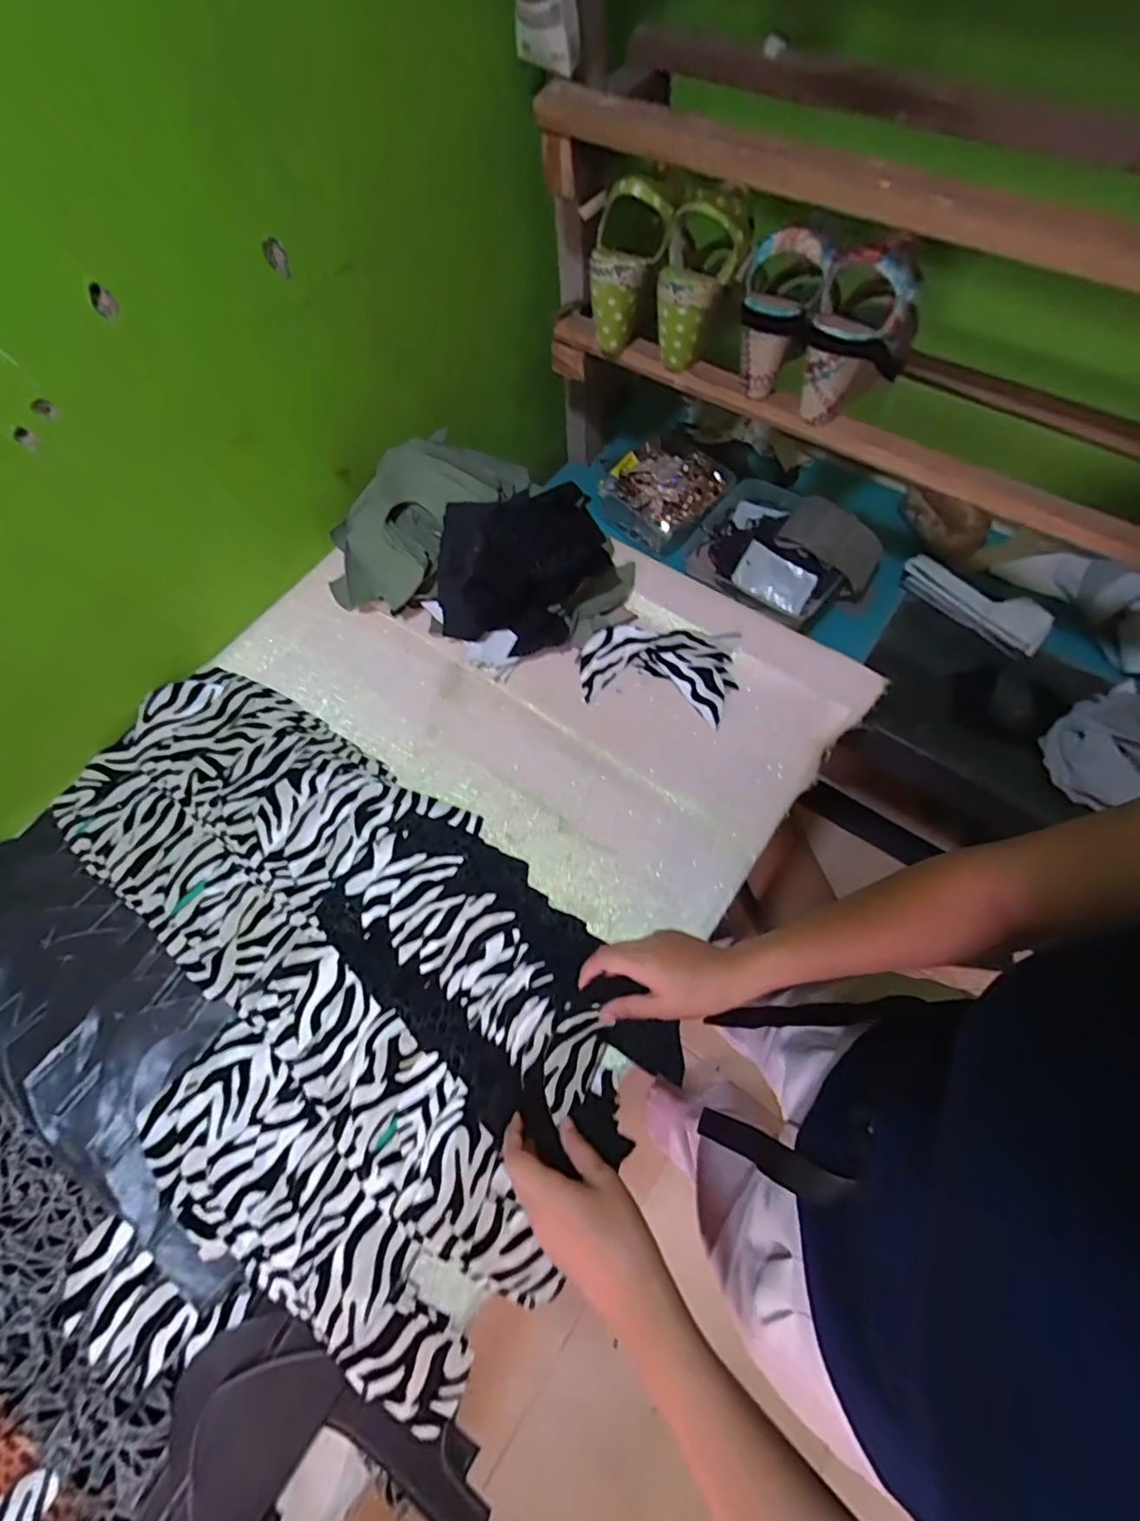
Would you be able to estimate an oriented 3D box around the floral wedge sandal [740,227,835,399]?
[{"bbox_3d":[0.208,-0.446,0.585,0.075,0.126,0.069,14,66,7],"label":"floral wedge sandal"}]

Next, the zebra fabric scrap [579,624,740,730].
[{"bbox_3d":[0.092,-0.099,0.629,0.156,0.023,0.097,12,66,6],"label":"zebra fabric scrap"}]

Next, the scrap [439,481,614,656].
[{"bbox_3d":[-0.050,-0.210,0.650,0.183,0.098,0.177,0,65,0],"label":"scrap"}]

